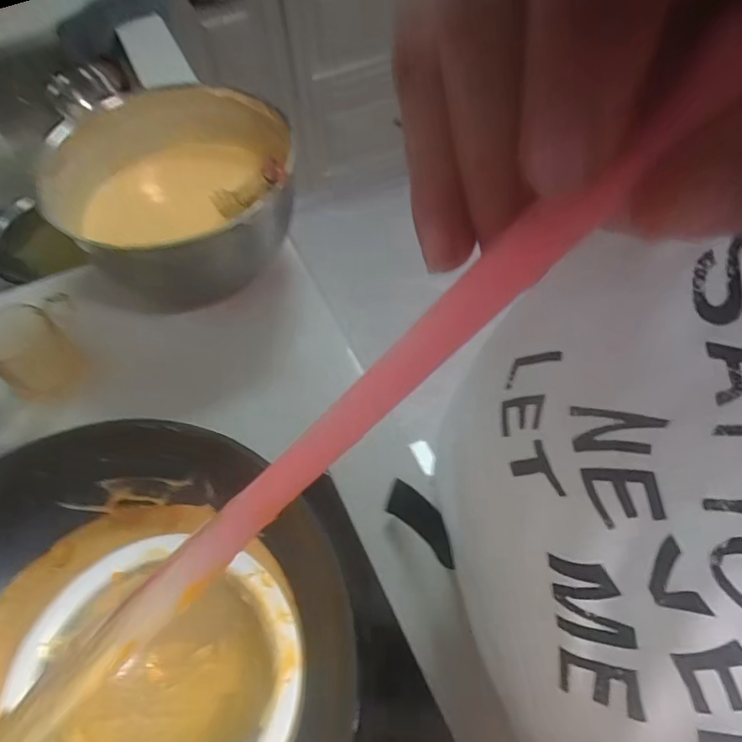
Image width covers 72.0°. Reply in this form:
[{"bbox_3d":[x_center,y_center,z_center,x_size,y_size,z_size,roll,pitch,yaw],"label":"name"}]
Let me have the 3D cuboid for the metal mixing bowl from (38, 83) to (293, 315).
[{"bbox_3d":[-0.209,-0.184,0.565,0.232,0.154,0.237,-1,58,1],"label":"metal mixing bowl"}]

